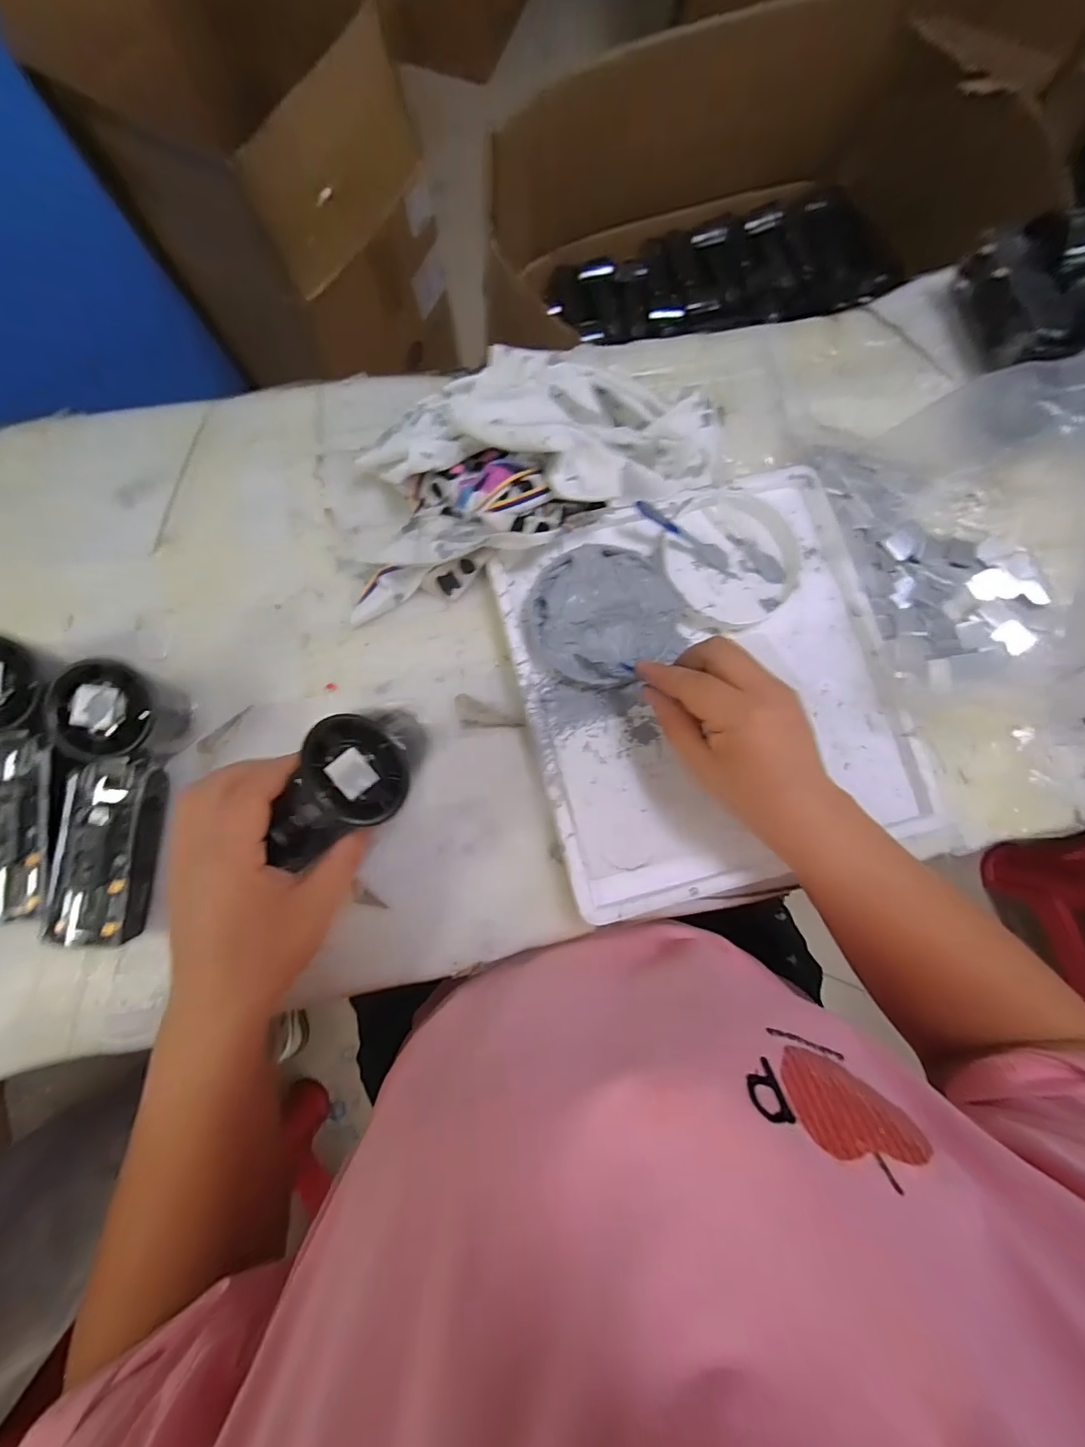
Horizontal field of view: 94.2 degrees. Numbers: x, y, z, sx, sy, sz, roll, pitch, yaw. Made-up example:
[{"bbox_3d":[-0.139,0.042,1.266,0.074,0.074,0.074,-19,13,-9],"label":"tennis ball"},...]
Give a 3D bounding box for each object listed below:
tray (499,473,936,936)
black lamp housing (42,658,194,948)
[{"bbox_3d":[0.114,-0.028,0.352,0.250,0.028,0.272,-14,82,-3],"label":"tray"},{"bbox_3d":[-0.260,0.050,0.303,0.057,0.054,0.161,2,82,0],"label":"black lamp housing"}]

